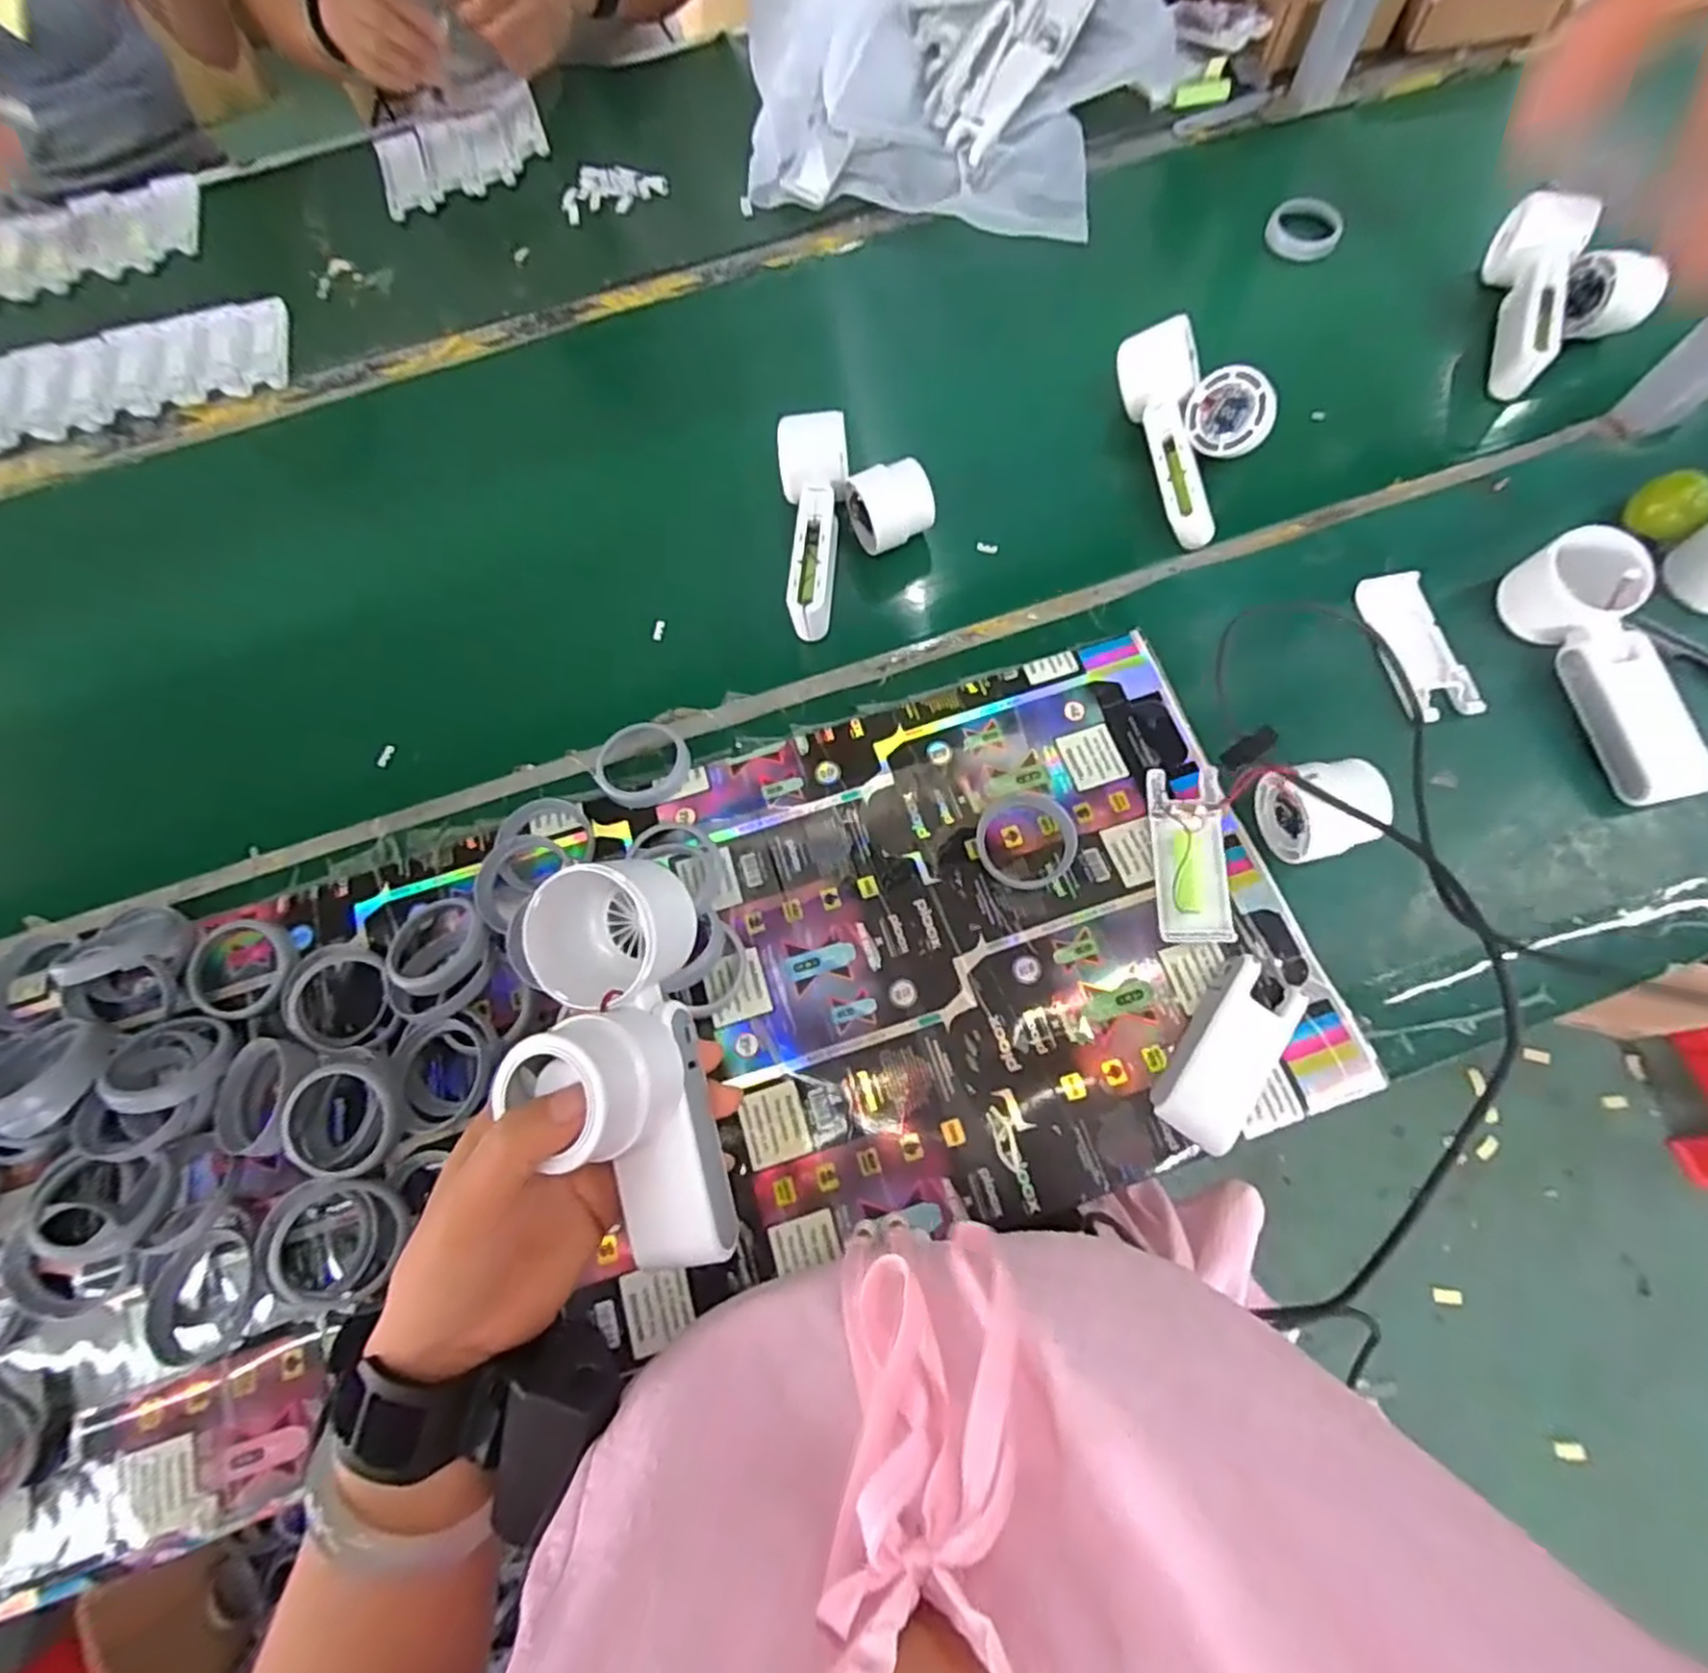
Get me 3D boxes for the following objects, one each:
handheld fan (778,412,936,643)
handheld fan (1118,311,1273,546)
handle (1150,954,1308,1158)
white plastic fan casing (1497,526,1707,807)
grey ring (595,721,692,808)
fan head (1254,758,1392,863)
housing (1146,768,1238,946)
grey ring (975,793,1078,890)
[{"bbox_3d":[0.004,-0.218,0.526,0.103,0.045,0.149,-5,70,1],"label":"handheld fan"},{"bbox_3d":[0.246,-0.290,0.535,0.080,0.051,0.148,-10,70,-1],"label":"handheld fan"},{"bbox_3d":[0.203,0.117,0.409,0.046,0.015,0.100,34,75,14],"label":"handle"},{"bbox_3d":[0.459,-0.103,0.453,0.051,0.055,0.166,-11,70,-1],"label":"white plastic fan casing"},{"bbox_3d":[-0.135,-0.049,0.487,0.059,0.008,0.062,-1,70,3],"label":"grey ring"},{"bbox_3d":[0.269,-0.014,0.436,0.049,0.048,0.053,-10,70,-1],"label":"fan head"},{"bbox_3d":[0.200,0.010,0.444,0.047,0.027,0.102,3,70,4],"label":"housing"},{"bbox_3d":[0.106,0.001,0.463,0.059,0.009,0.062,-1,70,3],"label":"grey ring"}]

